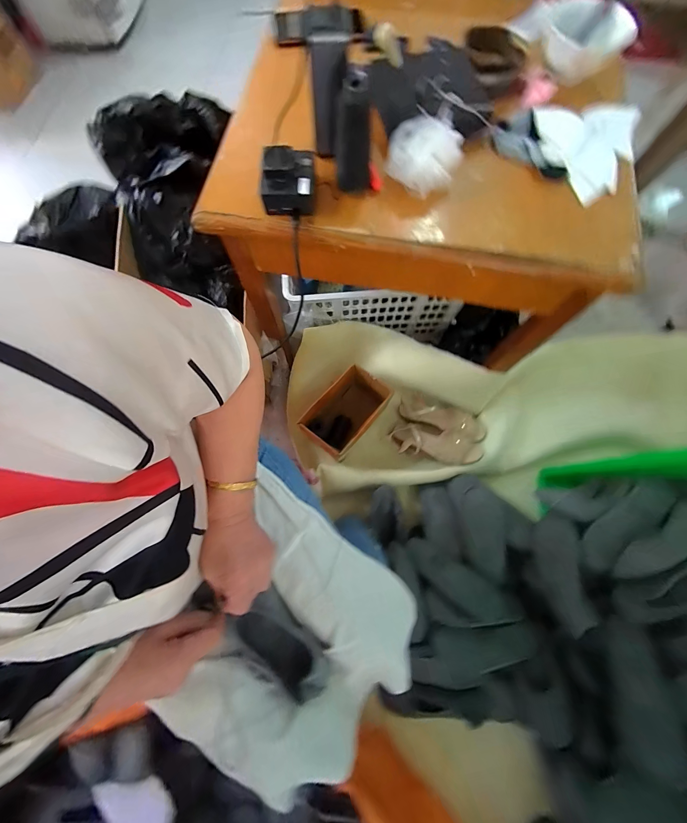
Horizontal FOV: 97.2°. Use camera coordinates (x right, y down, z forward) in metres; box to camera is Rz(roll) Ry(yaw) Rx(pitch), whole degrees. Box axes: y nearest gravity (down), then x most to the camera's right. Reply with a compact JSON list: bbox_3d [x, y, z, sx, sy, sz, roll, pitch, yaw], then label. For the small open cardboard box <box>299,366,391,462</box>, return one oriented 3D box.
[{"bbox_3d":[0.009,0.015,0.872,0.147,0.185,0.235,39,78,10],"label":"small open cardboard box"}]

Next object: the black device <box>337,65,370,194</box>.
[{"bbox_3d":[0.014,-0.344,0.380,0.043,0.128,0.027,3,74,1],"label":"black device"}]

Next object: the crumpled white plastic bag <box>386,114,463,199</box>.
[{"bbox_3d":[0.109,-0.351,0.419,0.094,0.056,0.071,32,76,9],"label":"crumpled white plastic bag"}]

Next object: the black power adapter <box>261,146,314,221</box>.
[{"bbox_3d":[-0.073,-0.314,0.409,0.070,0.046,0.079,7,74,2],"label":"black power adapter"}]

